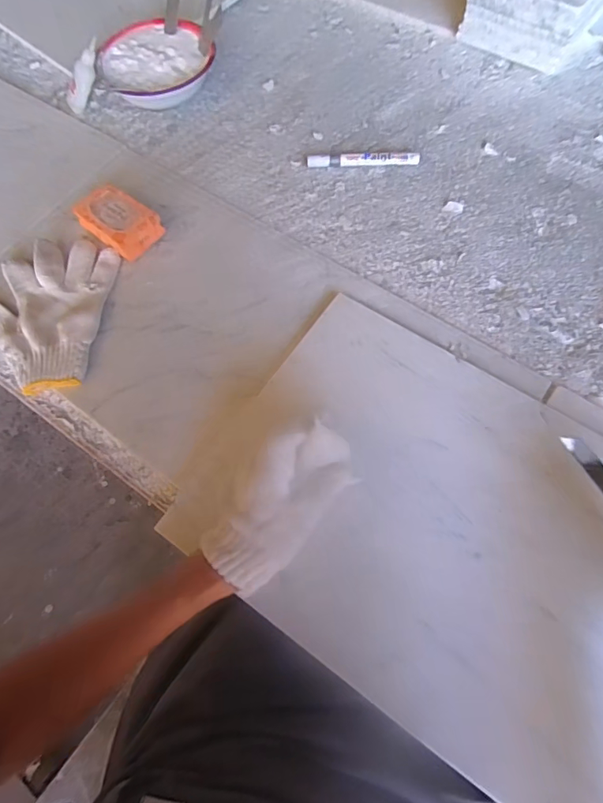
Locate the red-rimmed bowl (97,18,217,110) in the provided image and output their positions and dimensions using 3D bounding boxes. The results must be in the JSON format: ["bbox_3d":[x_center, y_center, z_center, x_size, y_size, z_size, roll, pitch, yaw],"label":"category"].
[{"bbox_3d":[-0.212,-0.493,0.658,0.159,0.050,0.141,-28,69,-9],"label":"red-rimmed bowl"}]

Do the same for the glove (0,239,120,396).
[{"bbox_3d":[-0.294,-0.104,0.506,0.141,0.019,0.186,5,67,5],"label":"glove"}]

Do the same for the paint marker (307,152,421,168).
[{"bbox_3d":[0.081,-0.313,0.585,0.143,0.017,0.013,-1,67,2],"label":"paint marker"}]

